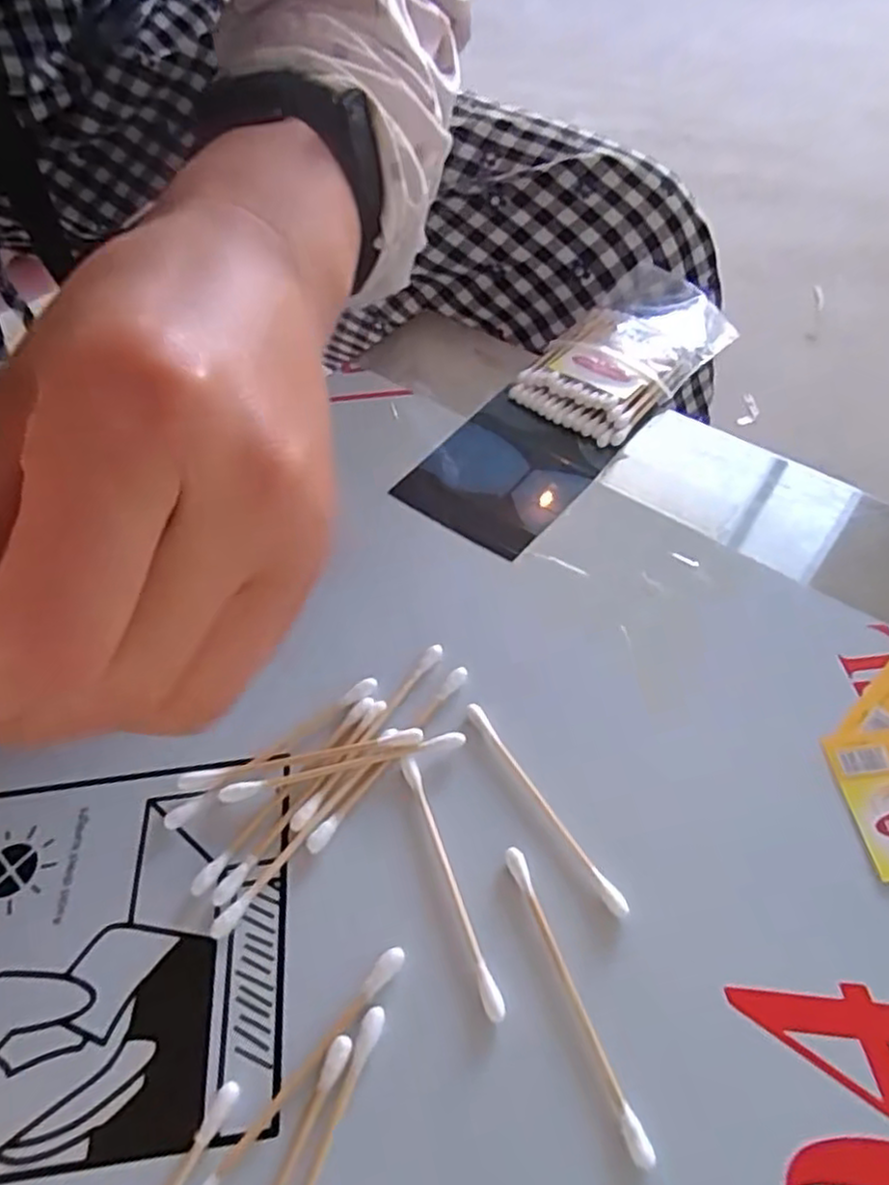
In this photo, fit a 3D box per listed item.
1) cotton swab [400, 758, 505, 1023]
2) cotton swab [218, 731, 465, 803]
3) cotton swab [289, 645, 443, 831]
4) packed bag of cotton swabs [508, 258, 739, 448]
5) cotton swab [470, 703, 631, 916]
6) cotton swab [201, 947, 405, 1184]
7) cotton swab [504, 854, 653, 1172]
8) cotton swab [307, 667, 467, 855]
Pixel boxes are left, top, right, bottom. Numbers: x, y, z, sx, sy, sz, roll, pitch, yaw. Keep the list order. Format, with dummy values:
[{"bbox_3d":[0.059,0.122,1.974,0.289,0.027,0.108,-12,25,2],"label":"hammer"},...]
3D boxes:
[{"bbox_3d":[0.001,0.076,0.190,0.004,0.004,0.070,-17,54,-11],"label":"cotton swab"},{"bbox_3d":[-0.029,0.051,0.207,0.071,0.005,0.005,-13,53,-8],"label":"cotton swab"},{"bbox_3d":[-0.022,0.041,0.215,0.005,0.004,0.071,28,58,21],"label":"cotton swab"},{"bbox_3d":[0.089,-0.117,0.332,0.067,0.013,0.135,31,59,23],"label":"packed bag of cotton swabs"},{"bbox_3d":[0.027,0.058,0.201,0.004,0.004,0.071,-27,57,-18],"label":"cotton swab"},{"bbox_3d":[-0.034,0.112,0.162,0.005,0.004,0.071,34,60,24],"label":"cotton swab"},{"bbox_3d":[0.031,0.097,0.173,0.005,0.004,0.072,-17,54,-12],"label":"cotton swab"},{"bbox_3d":[-0.015,0.047,0.210,0.004,0.004,0.071,31,59,22],"label":"cotton swab"}]

